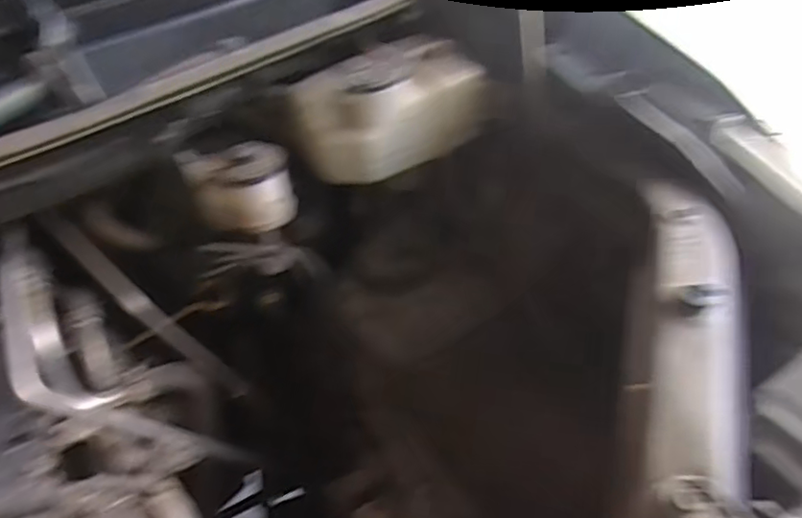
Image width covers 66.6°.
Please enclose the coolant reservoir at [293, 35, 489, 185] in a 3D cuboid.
[{"bbox_3d":[-0.016,-0.153,0.596,0.171,0.097,0.104,-22,44,-15],"label":"coolant reservoir"}]

